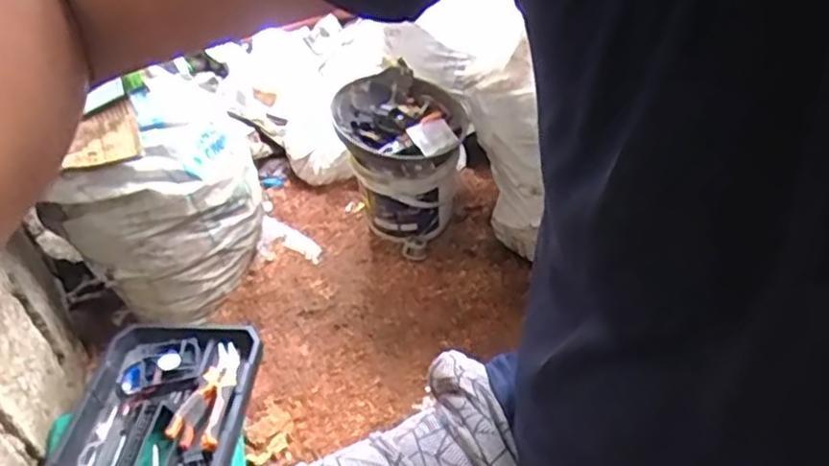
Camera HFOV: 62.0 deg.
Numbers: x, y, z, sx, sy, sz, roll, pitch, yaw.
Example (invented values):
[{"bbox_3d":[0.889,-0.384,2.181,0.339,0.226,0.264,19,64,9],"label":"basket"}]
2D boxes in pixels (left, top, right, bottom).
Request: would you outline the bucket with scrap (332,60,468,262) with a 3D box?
[{"bbox_3d":[-0.011,-0.131,1.288,0.210,0.296,0.209,-5,39,4],"label":"bucket with scrap"}]

